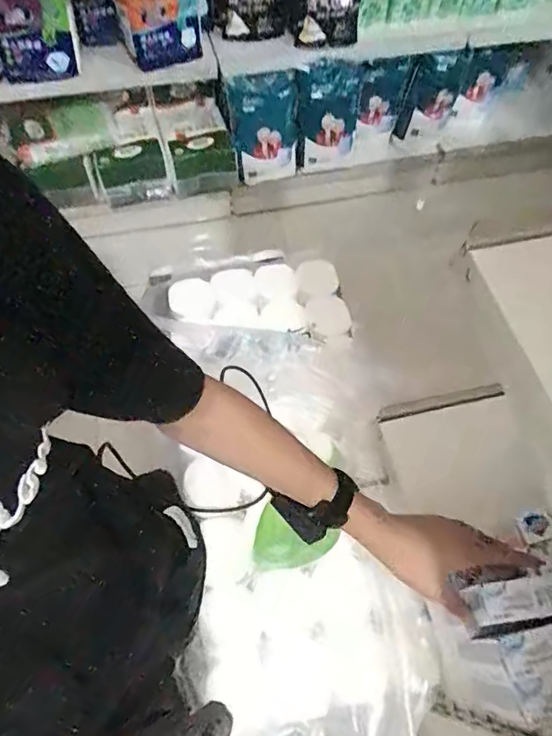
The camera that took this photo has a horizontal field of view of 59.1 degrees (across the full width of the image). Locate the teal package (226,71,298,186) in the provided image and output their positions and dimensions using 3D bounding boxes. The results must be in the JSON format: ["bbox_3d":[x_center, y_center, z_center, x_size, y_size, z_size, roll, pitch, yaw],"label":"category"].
[{"bbox_3d":[-0.040,-0.748,1.526,0.204,0.313,0.091,-3,61,-4],"label":"teal package"}]

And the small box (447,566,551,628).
[{"bbox_3d":[0.239,0.223,0.475,0.099,0.019,0.044,-11,61,9],"label":"small box"}]

